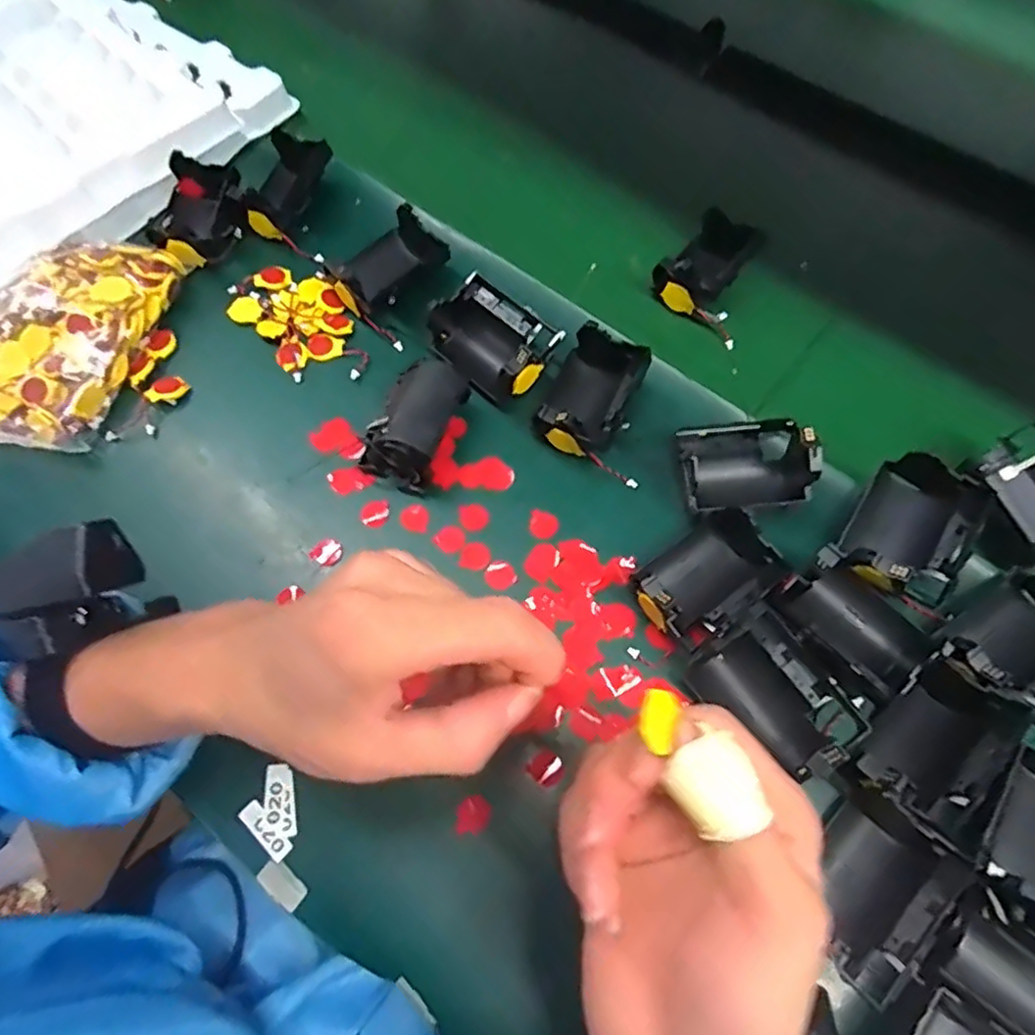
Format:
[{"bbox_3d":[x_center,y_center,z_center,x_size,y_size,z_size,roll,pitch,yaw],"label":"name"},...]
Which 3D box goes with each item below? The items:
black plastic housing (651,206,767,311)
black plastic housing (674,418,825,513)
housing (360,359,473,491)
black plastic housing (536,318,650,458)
[{"bbox_3d":[0.130,-0.172,0.436,0.048,0.038,0.069,32,69,14],"label":"black plastic housing"},{"bbox_3d":[0.126,-0.033,0.354,0.067,0.029,0.058,-1,65,0],"label":"black plastic housing"},{"bbox_3d":[-0.058,-0.055,0.372,0.046,0.038,0.069,25,68,11],"label":"housing"},{"bbox_3d":[0.043,-0.072,0.379,0.053,0.034,0.076,22,67,10],"label":"black plastic housing"}]

